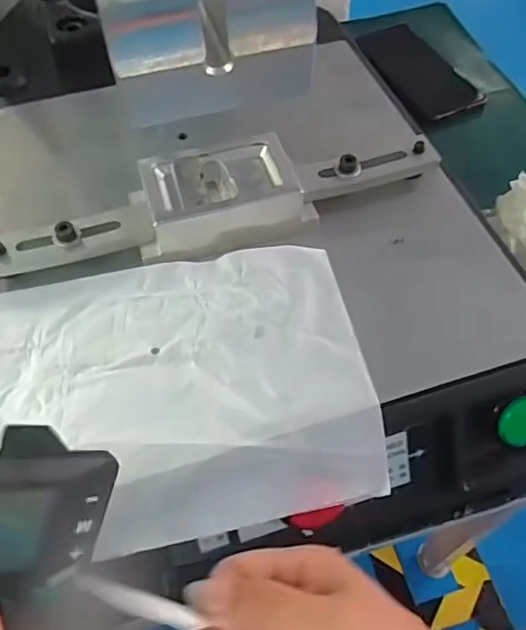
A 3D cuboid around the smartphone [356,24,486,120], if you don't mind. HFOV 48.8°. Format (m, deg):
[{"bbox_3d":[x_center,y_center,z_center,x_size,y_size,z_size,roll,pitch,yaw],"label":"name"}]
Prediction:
[{"bbox_3d":[0.176,-0.276,0.655,0.068,0.008,0.157,-27,64,-2],"label":"smartphone"}]

